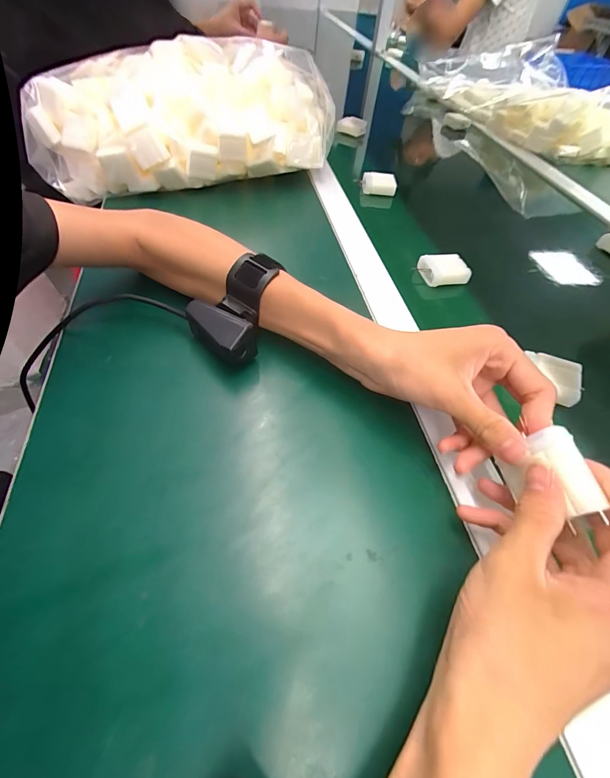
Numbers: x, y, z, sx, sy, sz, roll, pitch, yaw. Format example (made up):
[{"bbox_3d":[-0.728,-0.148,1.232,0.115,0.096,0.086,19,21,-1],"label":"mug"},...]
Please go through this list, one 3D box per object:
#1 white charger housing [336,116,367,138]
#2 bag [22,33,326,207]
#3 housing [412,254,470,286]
[{"bbox_3d":[0.093,-0.524,0.664,0.056,0.024,0.024,11,54,4],"label":"white charger housing"},{"bbox_3d":[-0.165,-0.366,0.462,0.409,0.139,0.146,-11,56,-13],"label":"bag"},{"bbox_3d":[0.162,-0.140,0.394,0.054,0.018,0.039,-7,55,-10],"label":"housing"}]

